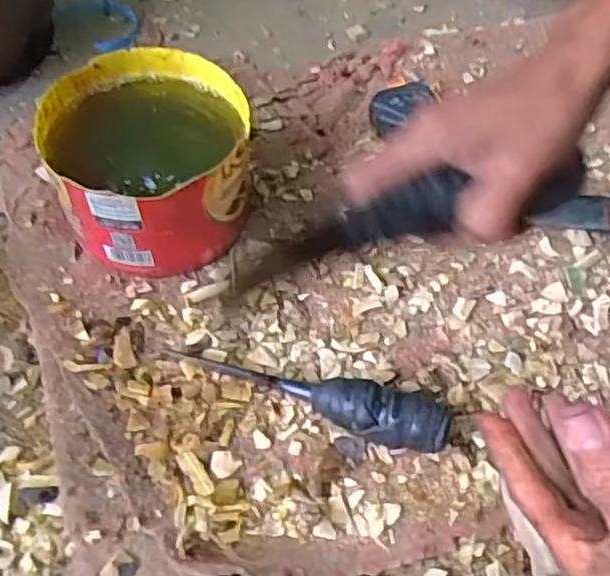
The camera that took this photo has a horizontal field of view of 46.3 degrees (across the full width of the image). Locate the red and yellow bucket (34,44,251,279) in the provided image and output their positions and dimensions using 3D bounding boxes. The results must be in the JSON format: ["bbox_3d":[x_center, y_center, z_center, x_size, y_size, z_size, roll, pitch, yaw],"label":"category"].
[{"bbox_3d":[-0.115,-0.095,0.551,0.145,0.095,0.147,1,55,-2],"label":"red and yellow bucket"}]

